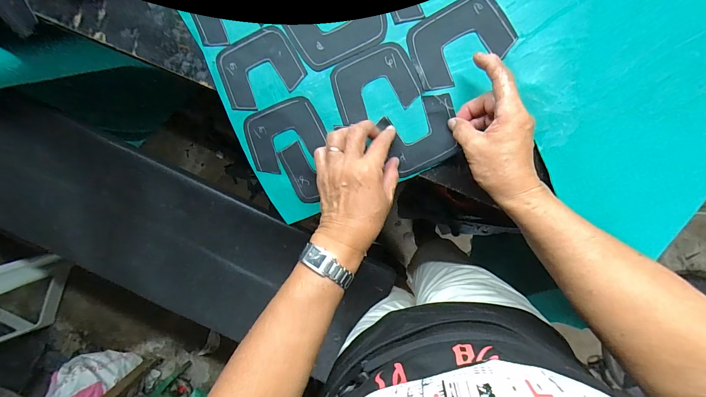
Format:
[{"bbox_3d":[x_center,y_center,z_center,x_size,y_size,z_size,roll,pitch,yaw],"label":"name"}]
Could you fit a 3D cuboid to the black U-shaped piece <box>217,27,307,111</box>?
[{"bbox_3d":[-0.113,-0.155,0.386,0.095,0.006,0.075,-27,95,7],"label":"black U-shaped piece"}]

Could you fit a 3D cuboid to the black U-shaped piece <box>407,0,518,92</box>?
[{"bbox_3d":[0.120,-0.182,0.373,0.113,0.005,0.078,-29,95,7],"label":"black U-shaped piece"}]

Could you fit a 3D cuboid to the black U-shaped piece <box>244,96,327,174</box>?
[{"bbox_3d":[-0.084,-0.077,0.397,0.093,0.008,0.079,-18,96,6],"label":"black U-shaped piece"}]

